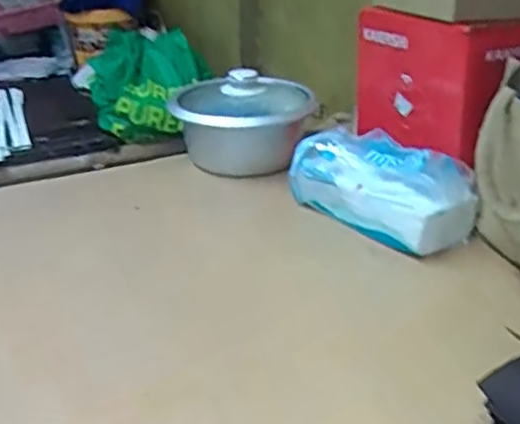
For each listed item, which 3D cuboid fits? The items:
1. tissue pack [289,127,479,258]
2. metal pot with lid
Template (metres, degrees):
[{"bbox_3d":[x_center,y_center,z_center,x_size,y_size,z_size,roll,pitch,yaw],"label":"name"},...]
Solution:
[{"bbox_3d":[0.141,-0.033,0.788,0.214,0.093,0.093,23,35,39],"label":"tissue pack"},{"bbox_3d":[-0.028,-0.132,0.974,0.196,0.134,0.173,-8,27,-15],"label":"metal pot with lid"}]

